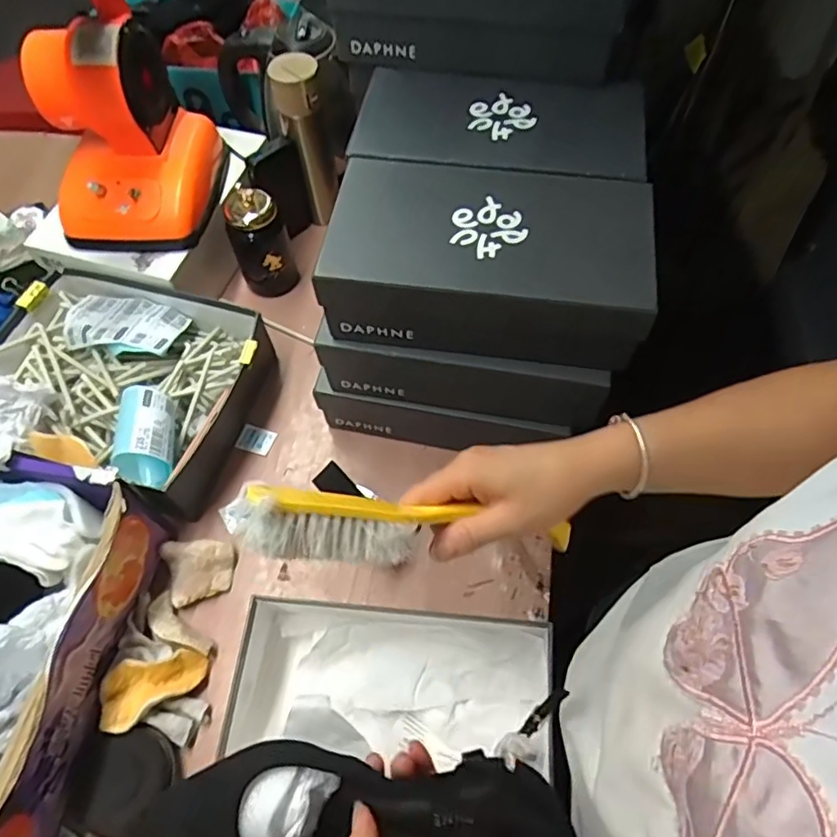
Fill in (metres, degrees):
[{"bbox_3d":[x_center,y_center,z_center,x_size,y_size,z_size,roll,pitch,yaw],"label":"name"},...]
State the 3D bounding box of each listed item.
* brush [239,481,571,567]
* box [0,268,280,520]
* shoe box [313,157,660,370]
[{"bbox_3d":[0.004,0.068,0.374,0.223,0.029,0.045,8,57,-28],"label":"brush"},{"bbox_3d":[-0.373,-0.053,0.760,0.322,0.098,0.266,22,64,13],"label":"box"},{"bbox_3d":[0.068,-0.156,0.583,0.295,0.098,0.160,7,61,5],"label":"shoe box"}]

